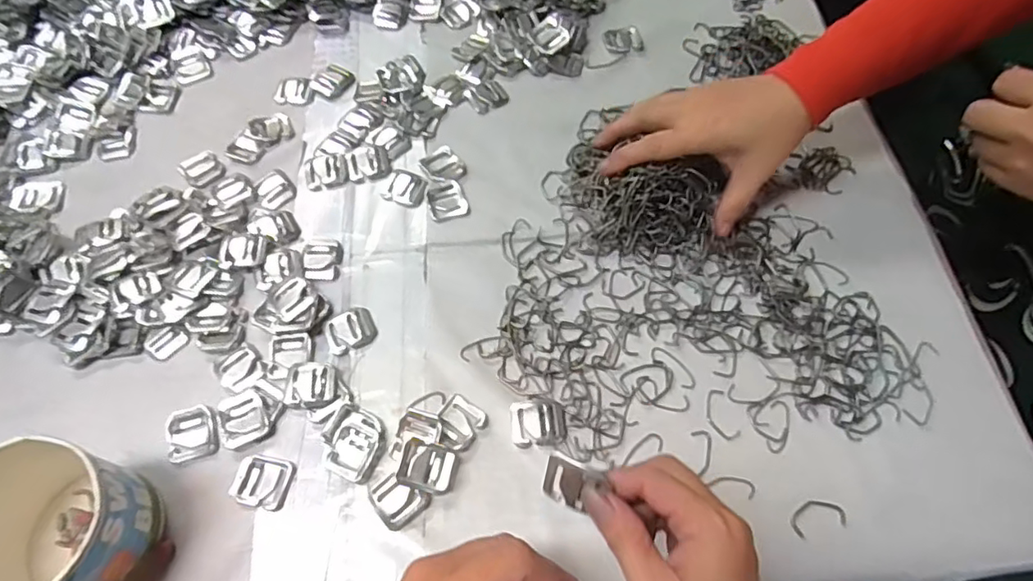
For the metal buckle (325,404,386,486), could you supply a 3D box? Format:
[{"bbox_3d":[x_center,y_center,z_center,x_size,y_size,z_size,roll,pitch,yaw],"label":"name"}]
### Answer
[{"bbox_3d":[-0.109,0.101,0.383,0.043,0.005,0.043,24,67,12],"label":"metal buckle"}]

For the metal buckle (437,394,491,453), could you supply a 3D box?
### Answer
[{"bbox_3d":[-0.038,0.090,0.385,0.031,0.009,0.033,29,68,14],"label":"metal buckle"}]

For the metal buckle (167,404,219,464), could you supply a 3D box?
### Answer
[{"bbox_3d":[-0.220,0.096,0.389,0.033,0.006,0.036,-16,65,-7],"label":"metal buckle"}]

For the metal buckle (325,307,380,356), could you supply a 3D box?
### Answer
[{"bbox_3d":[-0.121,0.029,0.421,0.037,0.004,0.030,-24,67,-10],"label":"metal buckle"}]

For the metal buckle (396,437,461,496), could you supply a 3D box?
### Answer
[{"bbox_3d":[-0.057,0.114,0.371,0.034,0.012,0.029,13,65,7],"label":"metal buckle"}]

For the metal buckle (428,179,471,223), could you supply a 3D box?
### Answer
[{"bbox_3d":[-0.056,-0.073,0.466,0.030,0.004,0.035,-20,66,-8],"label":"metal buckle"}]

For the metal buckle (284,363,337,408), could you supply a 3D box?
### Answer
[{"bbox_3d":[-0.143,0.065,0.399,0.034,0.004,0.032,-4,65,-1],"label":"metal buckle"}]

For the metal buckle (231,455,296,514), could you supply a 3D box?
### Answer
[{"bbox_3d":[-0.166,0.125,0.375,0.037,0.004,0.032,12,65,6],"label":"metal buckle"}]

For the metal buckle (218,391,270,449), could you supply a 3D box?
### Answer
[{"bbox_3d":[-0.185,0.087,0.389,0.029,0.005,0.034,-19,66,-8],"label":"metal buckle"}]

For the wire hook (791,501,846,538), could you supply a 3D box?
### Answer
[{"bbox_3d":[0.188,0.140,0.357,0.034,0.004,0.018,-14,65,-6],"label":"wire hook"}]

